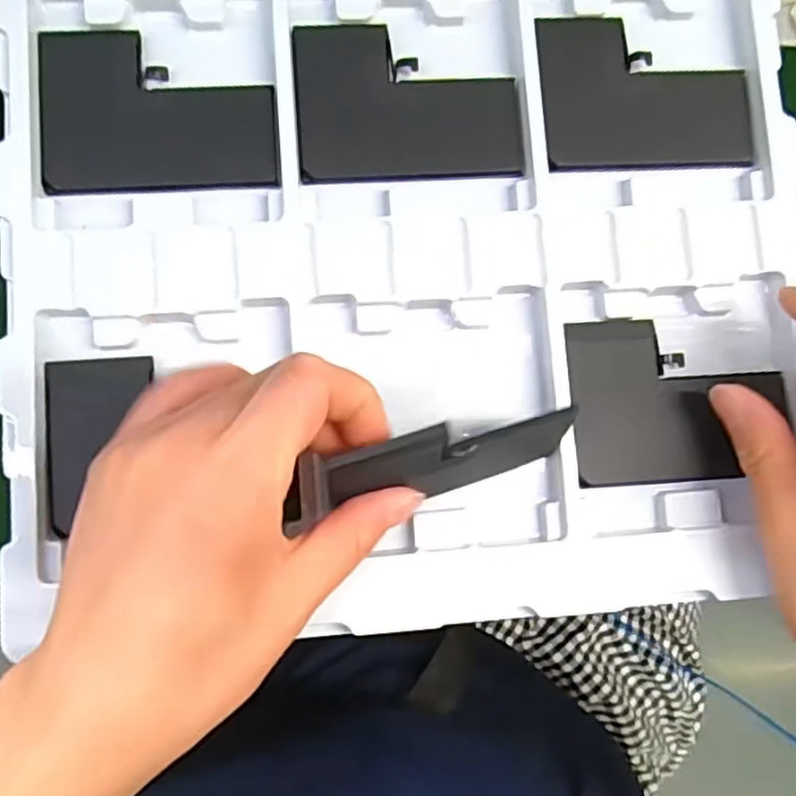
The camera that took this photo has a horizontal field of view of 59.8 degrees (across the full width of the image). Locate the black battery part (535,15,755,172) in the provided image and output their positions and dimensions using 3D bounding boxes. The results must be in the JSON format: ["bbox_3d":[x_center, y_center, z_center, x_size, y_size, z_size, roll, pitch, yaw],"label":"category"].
[{"bbox_3d":[0.103,-0.129,0.290,0.089,0.008,0.064,-4,85,-5],"label":"black battery part"}]

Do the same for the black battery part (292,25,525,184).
[{"bbox_3d":[0.004,-0.121,0.283,0.089,0.006,0.064,-4,85,-5],"label":"black battery part"}]

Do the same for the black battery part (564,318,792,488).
[{"bbox_3d":[0.113,0.000,0.279,0.090,0.008,0.066,-3,85,-7],"label":"black battery part"}]

